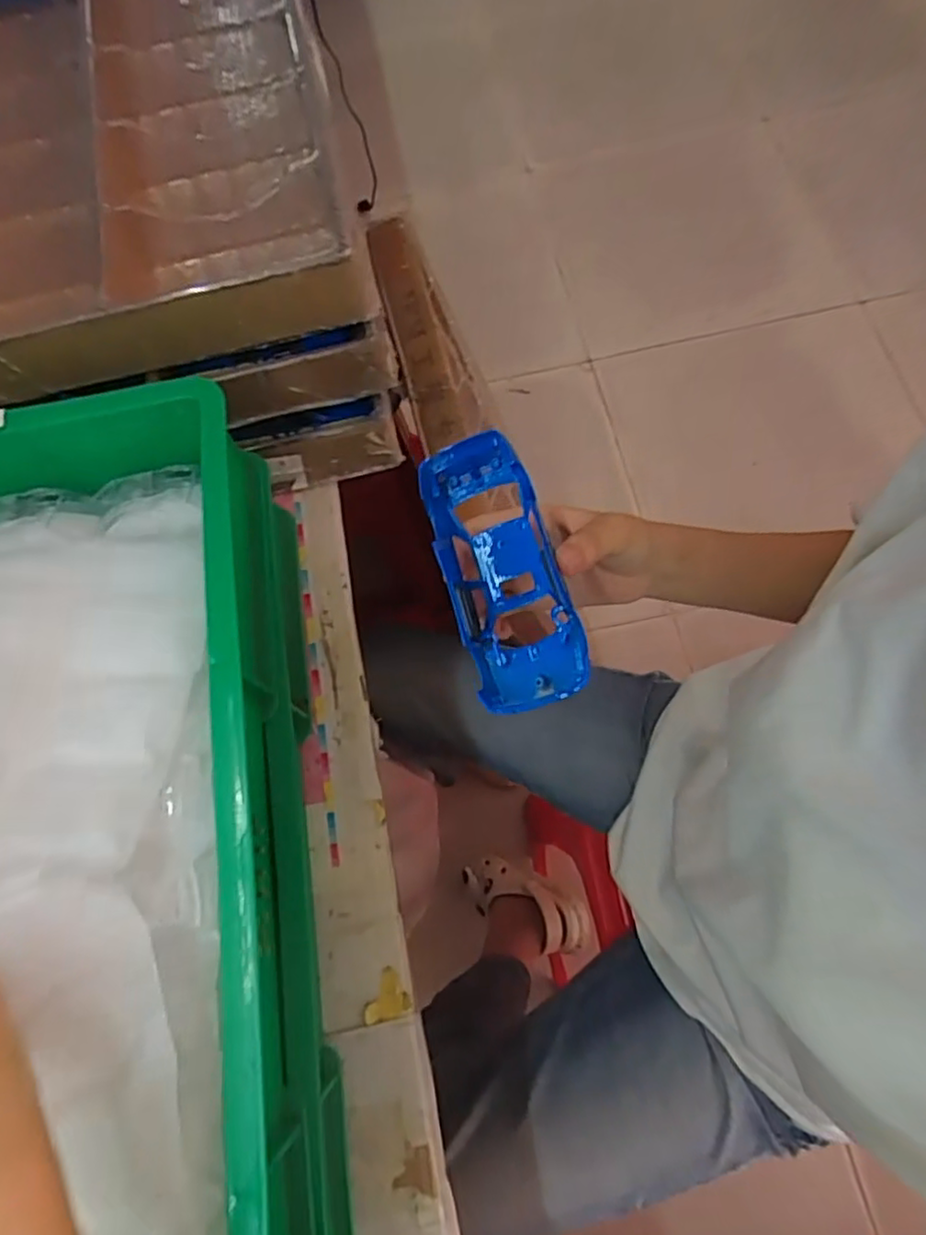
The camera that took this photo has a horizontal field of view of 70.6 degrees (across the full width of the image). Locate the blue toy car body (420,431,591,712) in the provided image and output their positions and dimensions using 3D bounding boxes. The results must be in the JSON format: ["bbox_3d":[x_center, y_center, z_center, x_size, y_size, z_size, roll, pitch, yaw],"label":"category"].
[{"bbox_3d":[0.019,-0.020,0.320,0.054,0.042,0.129,-16,75,-3],"label":"blue toy car body"}]

